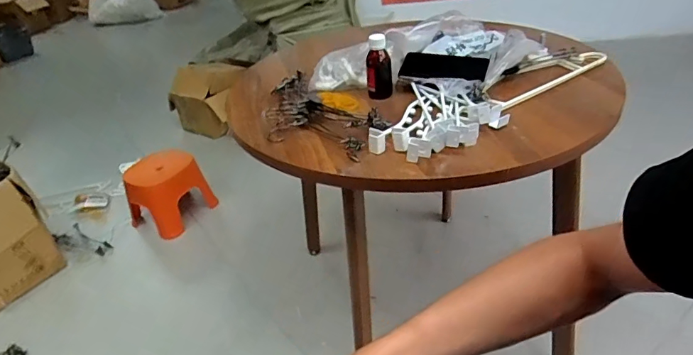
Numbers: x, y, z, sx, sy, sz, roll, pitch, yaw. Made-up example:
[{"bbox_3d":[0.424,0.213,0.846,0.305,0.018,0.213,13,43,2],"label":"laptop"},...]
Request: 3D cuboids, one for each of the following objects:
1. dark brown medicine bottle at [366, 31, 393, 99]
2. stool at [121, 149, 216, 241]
[{"bbox_3d":[0.060,-0.208,0.831,0.046,0.105,0.050,-4,34,5],"label":"dark brown medicine bottle"},{"bbox_3d":[-0.686,0.059,1.734,0.259,0.247,0.236,6,36,18],"label":"stool"}]

